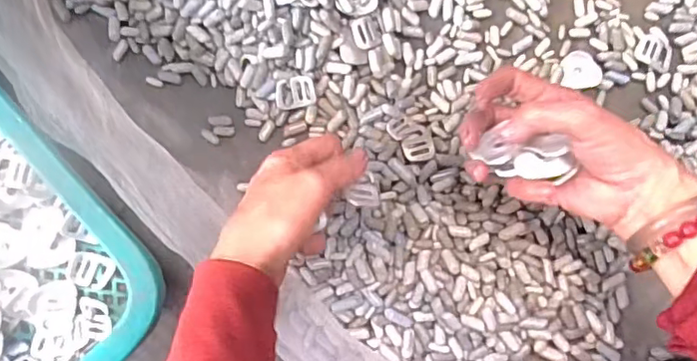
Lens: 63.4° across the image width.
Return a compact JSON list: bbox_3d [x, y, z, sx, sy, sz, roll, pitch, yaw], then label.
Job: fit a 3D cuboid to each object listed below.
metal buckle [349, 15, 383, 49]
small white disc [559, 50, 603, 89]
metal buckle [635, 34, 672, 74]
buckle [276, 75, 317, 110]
[{"bbox_3d":[0.016,-0.124,0.468,0.026,0.005,0.026,-26,104,-22],"label":"metal buckle"},{"bbox_3d":[0.197,-0.095,0.480,0.031,0.005,0.035,-16,70,4],"label":"small white disc"},{"bbox_3d":[0.264,-0.110,0.485,0.034,0.004,0.026,32,83,1],"label":"metal buckle"},{"bbox_3d":[-0.043,-0.072,0.459,0.032,0.004,0.026,-3,107,1],"label":"buckle"}]

